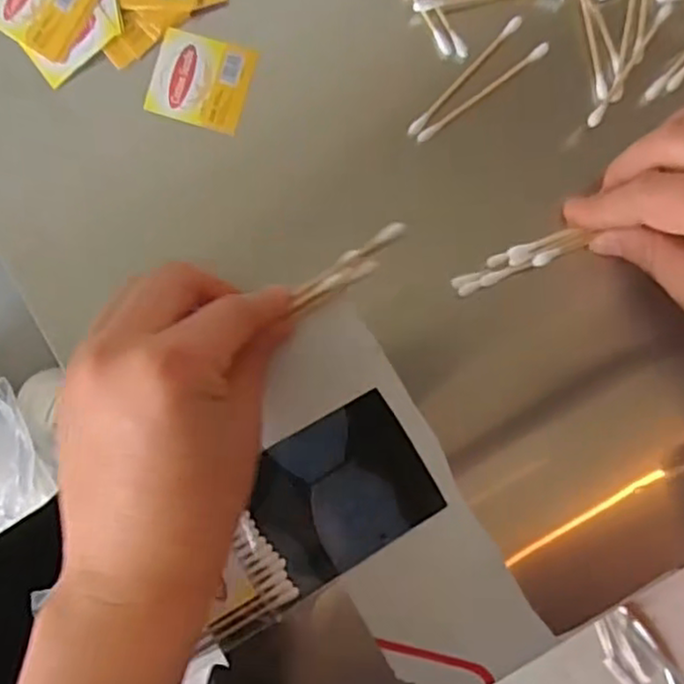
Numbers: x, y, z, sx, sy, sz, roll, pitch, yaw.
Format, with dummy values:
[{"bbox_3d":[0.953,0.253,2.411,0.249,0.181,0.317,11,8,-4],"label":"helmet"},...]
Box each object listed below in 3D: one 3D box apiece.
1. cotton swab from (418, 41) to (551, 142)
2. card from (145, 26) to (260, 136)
[{"bbox_3d":[0.063,-0.112,0.304,0.072,0.007,0.006,-37,86,-3],"label":"cotton swab"},{"bbox_3d":[-0.064,-0.118,0.307,0.043,0.006,0.039,18,90,5],"label":"card"}]

